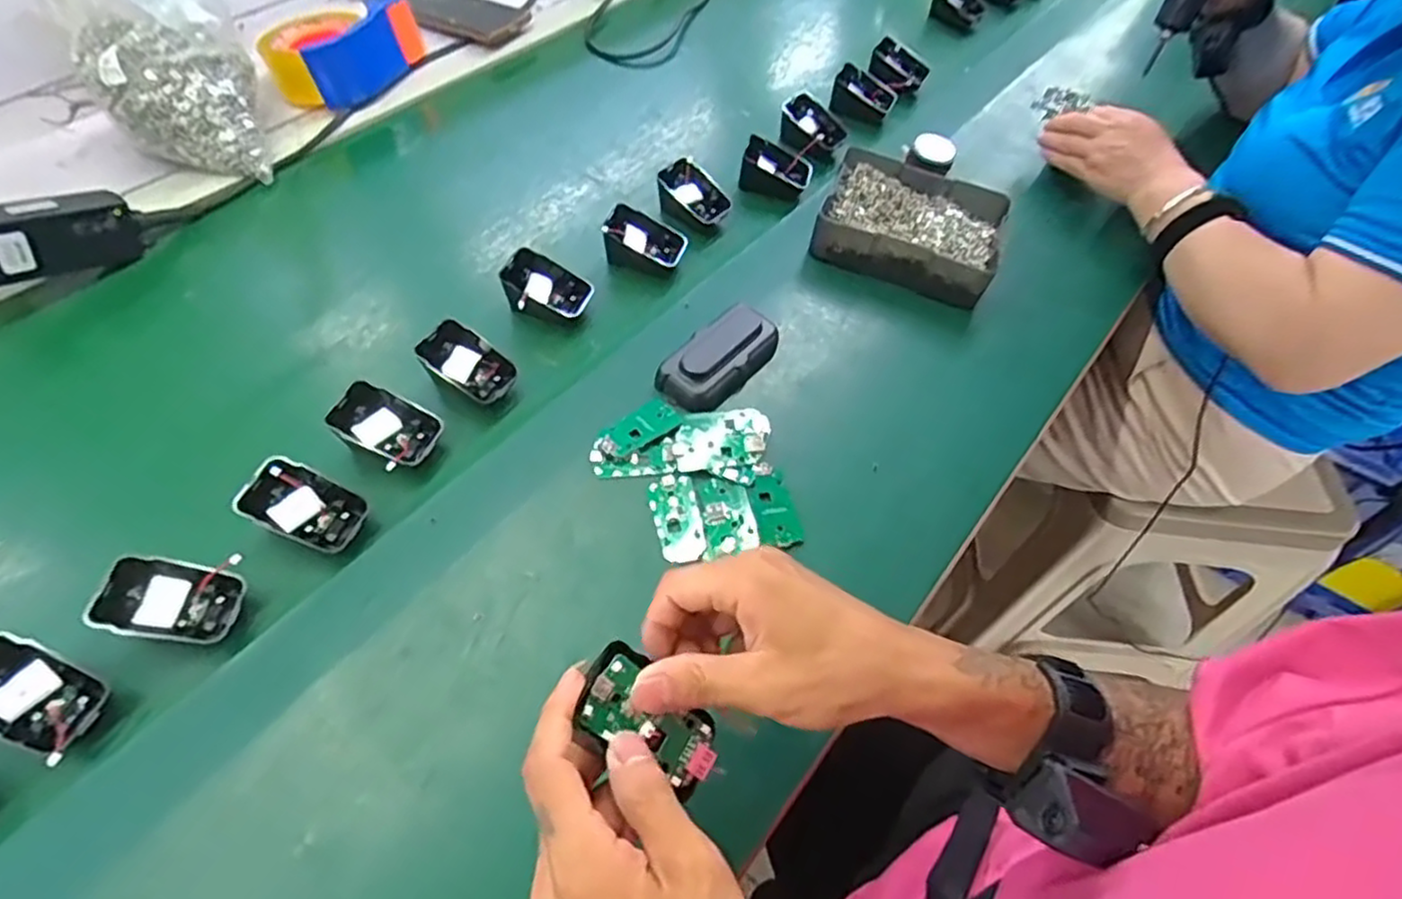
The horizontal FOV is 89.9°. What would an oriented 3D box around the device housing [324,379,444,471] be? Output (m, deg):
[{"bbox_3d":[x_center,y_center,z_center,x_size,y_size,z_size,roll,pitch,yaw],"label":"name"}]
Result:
[{"bbox_3d":[-0.219,-0.014,0.493,0.071,0.022,0.046,31,65,-10],"label":"device housing"}]

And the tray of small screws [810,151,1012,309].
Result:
[{"bbox_3d":[0.191,-0.205,0.639,0.155,0.048,0.120,19,57,9],"label":"tray of small screws"}]

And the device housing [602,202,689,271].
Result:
[{"bbox_3d":[-0.050,-0.179,0.611,0.066,0.041,0.050,17,57,7],"label":"device housing"}]

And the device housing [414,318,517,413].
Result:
[{"bbox_3d":[-0.175,-0.062,0.522,0.068,0.022,0.047,42,57,-9],"label":"device housing"}]

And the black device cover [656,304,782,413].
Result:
[{"bbox_3d":[0.015,-0.075,0.548,0.053,0.026,0.107,36,61,18],"label":"black device cover"}]

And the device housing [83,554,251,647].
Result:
[{"bbox_3d":[-0.310,0.089,0.410,0.068,0.014,0.045,23,52,-27],"label":"device housing"}]

